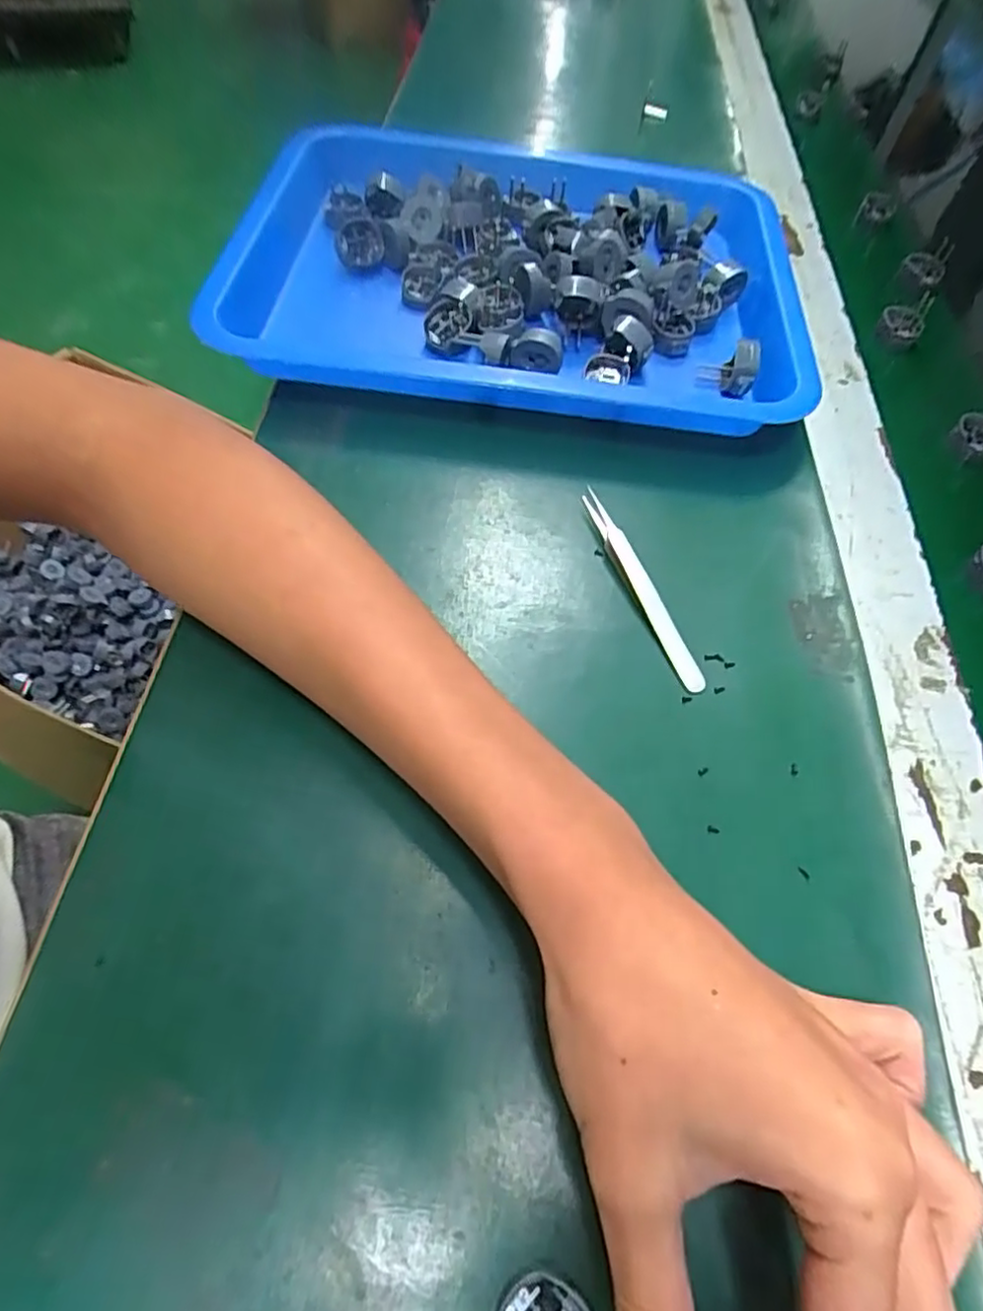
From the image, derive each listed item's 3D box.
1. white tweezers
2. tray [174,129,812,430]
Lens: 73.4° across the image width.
[{"bbox_3d":[0.066,-0.034,0.300,0.011,0.013,0.114,-15,61,-13],"label":"white tweezers"},{"bbox_3d":[0.014,-0.236,0.405,0.331,0.037,0.258,6,58,-1],"label":"tray"}]

